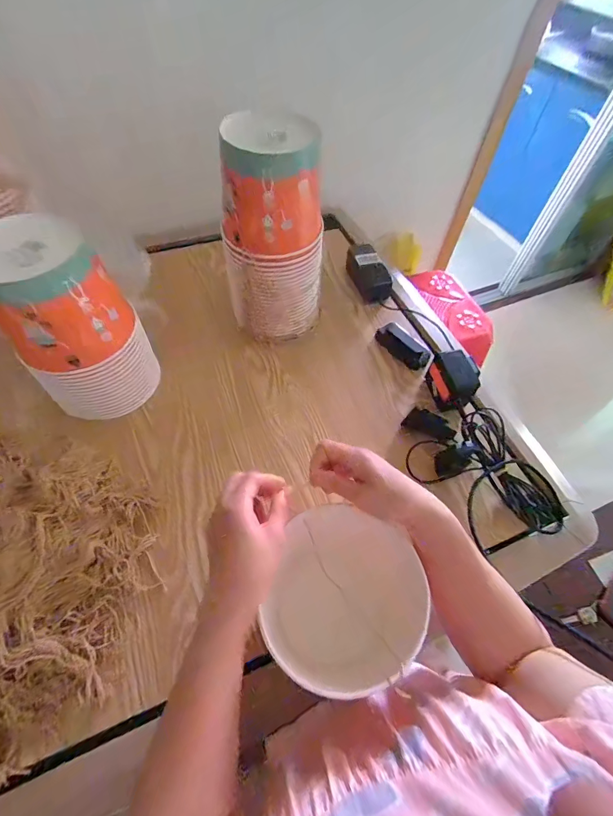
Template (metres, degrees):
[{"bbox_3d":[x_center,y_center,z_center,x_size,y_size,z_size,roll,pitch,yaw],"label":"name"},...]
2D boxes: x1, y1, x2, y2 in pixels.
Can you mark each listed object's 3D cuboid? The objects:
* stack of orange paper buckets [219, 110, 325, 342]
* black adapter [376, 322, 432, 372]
[{"bbox_3d":[-0.053,-0.256,0.593,0.157,0.321,0.127,4,57,-2],"label":"stack of orange paper buckets"},{"bbox_3d":[0.182,-0.116,0.694,0.055,0.025,0.109,-37,67,-24],"label":"black adapter"}]

